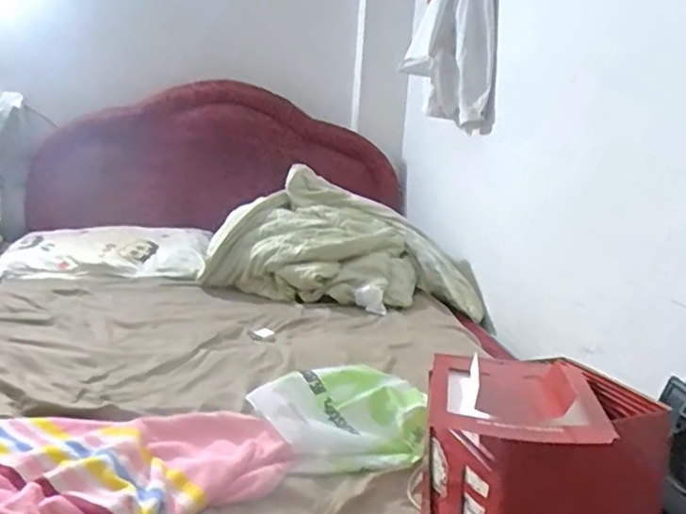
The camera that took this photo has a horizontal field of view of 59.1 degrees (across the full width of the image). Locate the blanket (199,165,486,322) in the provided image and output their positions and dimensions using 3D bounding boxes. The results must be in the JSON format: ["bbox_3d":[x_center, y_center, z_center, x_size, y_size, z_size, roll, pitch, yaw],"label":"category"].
[{"bbox_3d":[0.019,-0.039,1.932,0.845,0.316,0.393,6,14,10],"label":"blanket"}]

